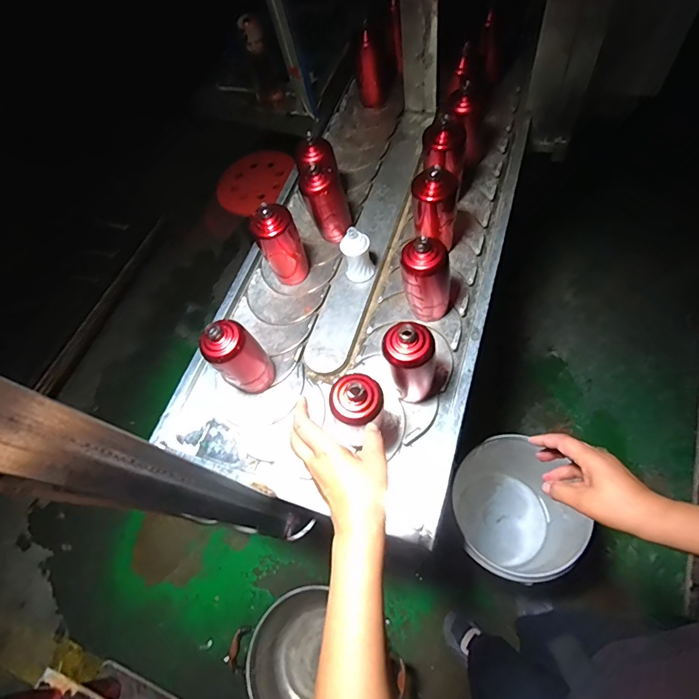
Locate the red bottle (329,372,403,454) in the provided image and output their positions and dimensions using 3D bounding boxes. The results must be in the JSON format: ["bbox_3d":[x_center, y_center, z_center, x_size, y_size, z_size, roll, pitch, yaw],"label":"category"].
[{"bbox_3d":[0.039,0.109,0.708,0.070,0.219,0.068,-8,64,18],"label":"red bottle"}]

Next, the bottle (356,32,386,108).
[{"bbox_3d":[0.054,-0.729,1.144,0.074,0.173,0.066,0,62,4],"label":"bottle"}]

